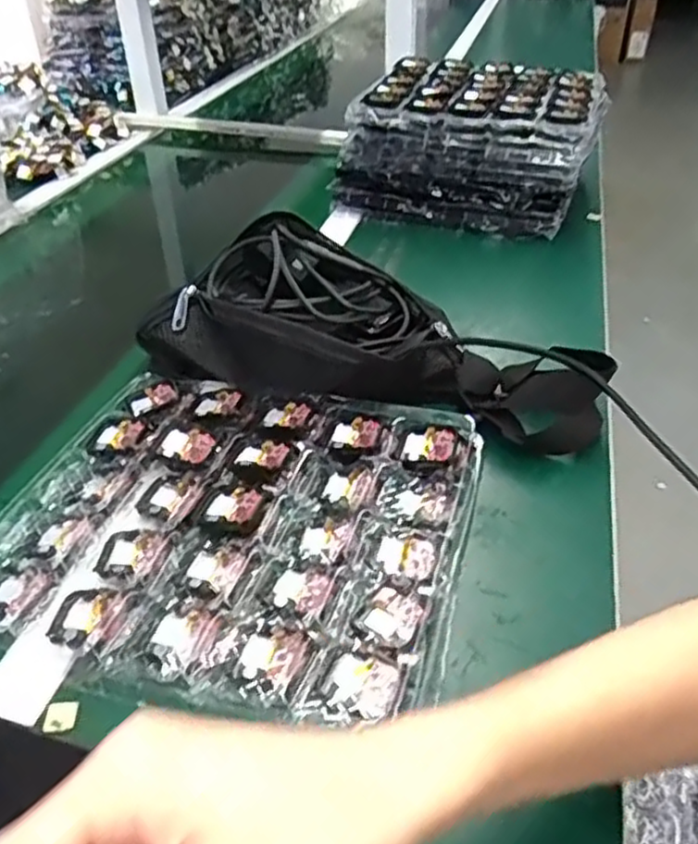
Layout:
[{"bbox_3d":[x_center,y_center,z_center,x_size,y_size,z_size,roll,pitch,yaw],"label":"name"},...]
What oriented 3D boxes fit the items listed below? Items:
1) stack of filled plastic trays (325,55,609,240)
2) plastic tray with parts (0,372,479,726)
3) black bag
[{"bbox_3d":[0.166,-0.373,0.951,0.301,0.129,0.262,12,40,17],"label":"stack of filled plastic trays"},{"bbox_3d":[-0.077,0.066,0.473,0.289,0.030,0.254,9,39,14],"label":"plastic tray with parts"},{"bbox_3d":[0.018,-0.081,0.581,0.366,0.096,0.115,13,40,18],"label":"black bag"}]

